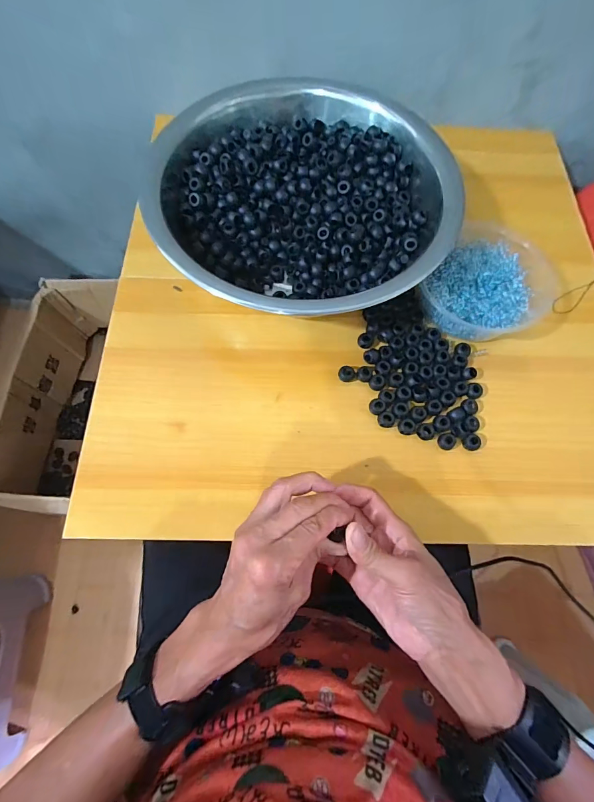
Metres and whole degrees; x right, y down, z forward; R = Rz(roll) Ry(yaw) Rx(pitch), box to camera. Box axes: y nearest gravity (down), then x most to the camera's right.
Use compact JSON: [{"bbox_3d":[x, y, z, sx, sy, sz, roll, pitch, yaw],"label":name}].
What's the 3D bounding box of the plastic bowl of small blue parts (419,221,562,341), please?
[{"bbox_3d":[0.218,-0.126,0.427,0.123,0.043,0.142,35,72,10],"label":"plastic bowl of small blue parts"}]

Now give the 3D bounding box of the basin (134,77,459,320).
[{"bbox_3d":[0.002,-0.211,0.431,0.305,0.089,0.304,1,69,-2],"label":"basin"}]

